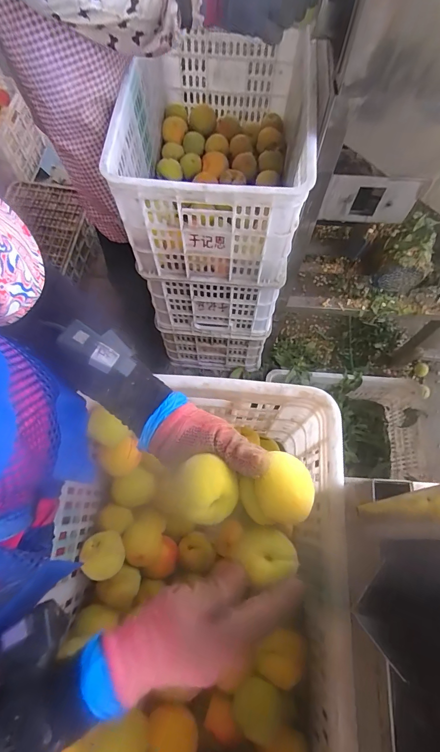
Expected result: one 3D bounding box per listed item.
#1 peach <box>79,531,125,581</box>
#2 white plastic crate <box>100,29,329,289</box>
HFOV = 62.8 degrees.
[{"bbox_3d":[-0.162,0.252,0.512,0.052,0.052,0.058,-25,72,-9],"label":"peach"},{"bbox_3d":[0.001,-0.484,0.768,0.339,0.266,0.513,7,70,2],"label":"white plastic crate"}]

